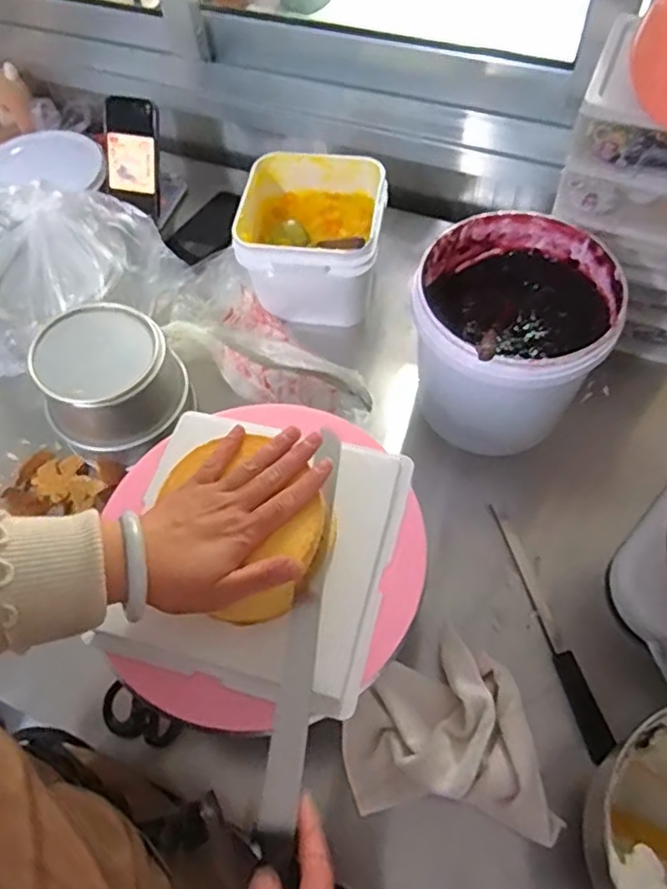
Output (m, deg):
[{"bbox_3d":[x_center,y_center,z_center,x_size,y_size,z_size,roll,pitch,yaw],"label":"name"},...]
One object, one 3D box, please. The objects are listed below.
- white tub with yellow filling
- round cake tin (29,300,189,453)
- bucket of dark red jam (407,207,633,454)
[{"bbox_3d":[-0.023,-0.259,0.809,0.169,0.132,0.165,7,61,8],"label":"white tub with yellow filling"},{"bbox_3d":[-0.252,-0.080,0.710,0.145,0.084,0.139,-2,60,3],"label":"round cake tin"},{"bbox_3d":[0.184,-0.113,0.684,0.193,0.166,0.193,-2,60,3],"label":"bucket of dark red jam"}]

